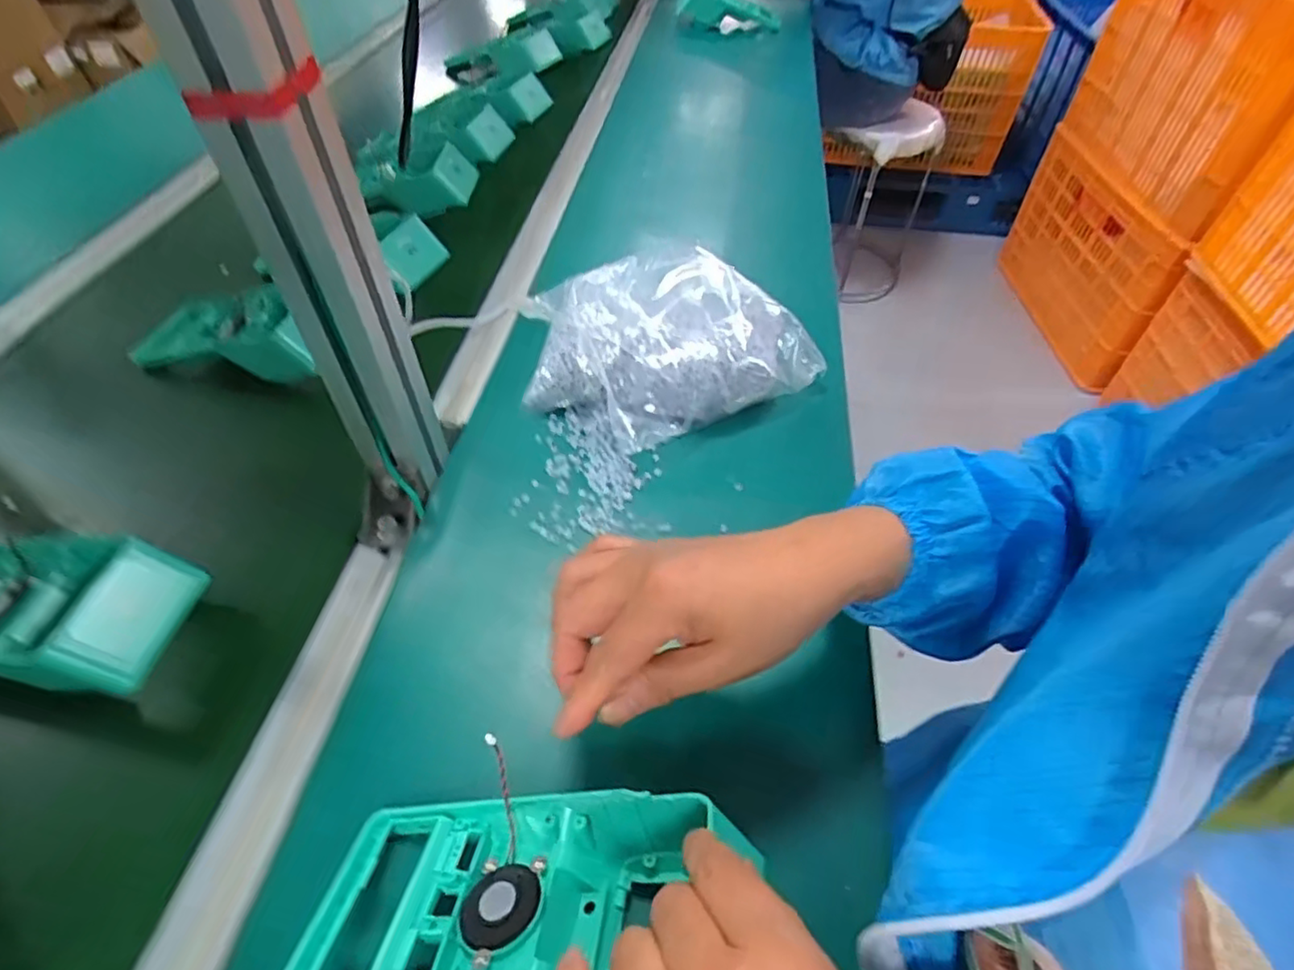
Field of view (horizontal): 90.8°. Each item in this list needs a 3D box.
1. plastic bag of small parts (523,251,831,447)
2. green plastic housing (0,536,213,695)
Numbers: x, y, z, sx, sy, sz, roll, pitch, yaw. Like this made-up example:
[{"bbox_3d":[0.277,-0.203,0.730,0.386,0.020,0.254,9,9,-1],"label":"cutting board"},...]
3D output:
[{"bbox_3d":[0.021,-0.119,0.522,0.230,0.069,0.181,-3,50,-3],"label":"plastic bag of small parts"},{"bbox_3d":[-0.372,0.065,0.376,0.188,0.055,0.091,9,51,7],"label":"green plastic housing"}]

